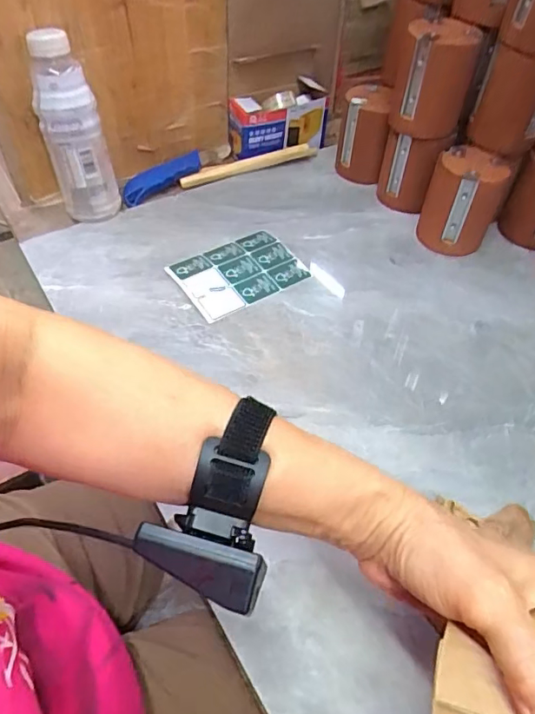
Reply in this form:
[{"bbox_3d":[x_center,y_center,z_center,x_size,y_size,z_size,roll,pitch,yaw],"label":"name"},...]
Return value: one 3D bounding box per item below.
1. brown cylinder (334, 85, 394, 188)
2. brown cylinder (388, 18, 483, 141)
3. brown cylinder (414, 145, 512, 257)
[{"bbox_3d":[0.130,-0.306,0.714,0.064,0.103,0.085,9,50,4],"label":"brown cylinder"},{"bbox_3d":[0.187,-0.314,0.593,0.080,0.106,0.081,16,53,11],"label":"brown cylinder"},{"bbox_3d":[0.227,-0.183,0.616,0.079,0.102,0.071,18,51,12],"label":"brown cylinder"}]

